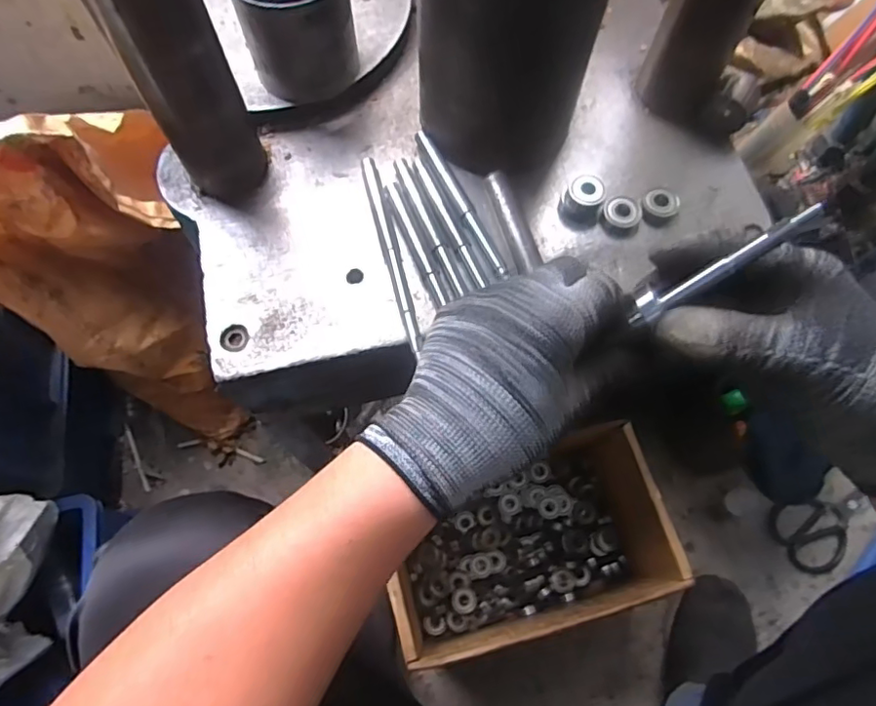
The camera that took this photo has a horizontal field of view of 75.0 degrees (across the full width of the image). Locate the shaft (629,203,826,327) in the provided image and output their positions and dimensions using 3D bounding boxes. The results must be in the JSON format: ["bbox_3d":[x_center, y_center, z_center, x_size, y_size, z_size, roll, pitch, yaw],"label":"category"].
[{"bbox_3d":[0.142,-0.042,0.288,0.098,0.015,0.013,-34,69,26],"label":"shaft"}]

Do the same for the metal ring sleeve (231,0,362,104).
[{"bbox_3d":[-0.111,-0.265,0.452,0.086,0.097,0.074,-20,71,-8],"label":"metal ring sleeve"}]

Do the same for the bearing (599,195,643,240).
[{"bbox_3d":[0.150,-0.112,0.469,0.031,0.013,0.034,0,69,-1],"label":"bearing"}]

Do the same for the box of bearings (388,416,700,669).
[{"bbox_3d":[0.096,0.230,0.691,0.304,0.178,0.182,-15,70,-6],"label":"box of bearings"}]

